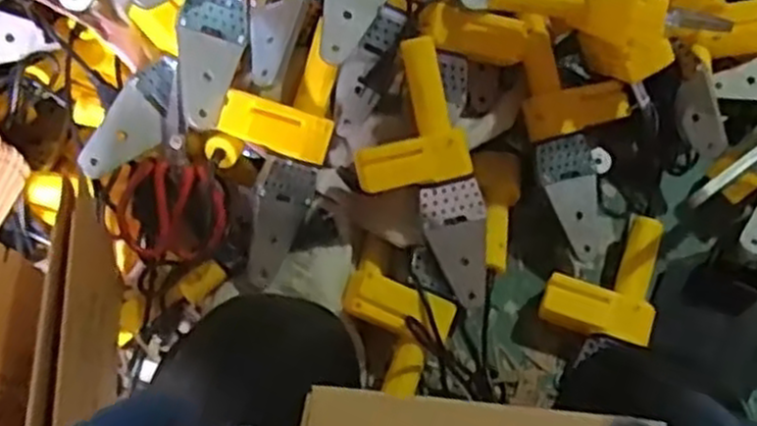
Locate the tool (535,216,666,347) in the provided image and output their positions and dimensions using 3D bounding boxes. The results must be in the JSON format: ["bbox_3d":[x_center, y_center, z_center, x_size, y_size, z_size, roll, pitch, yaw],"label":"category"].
[{"bbox_3d":[0.244,0.067,0.835,0.111,0.045,0.141,16,66,9],"label":"tool"}]

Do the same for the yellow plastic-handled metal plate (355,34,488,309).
[{"bbox_3d":[0.043,-0.032,0.799,0.120,0.050,0.278,-19,102,-8],"label":"yellow plastic-handled metal plate"}]

